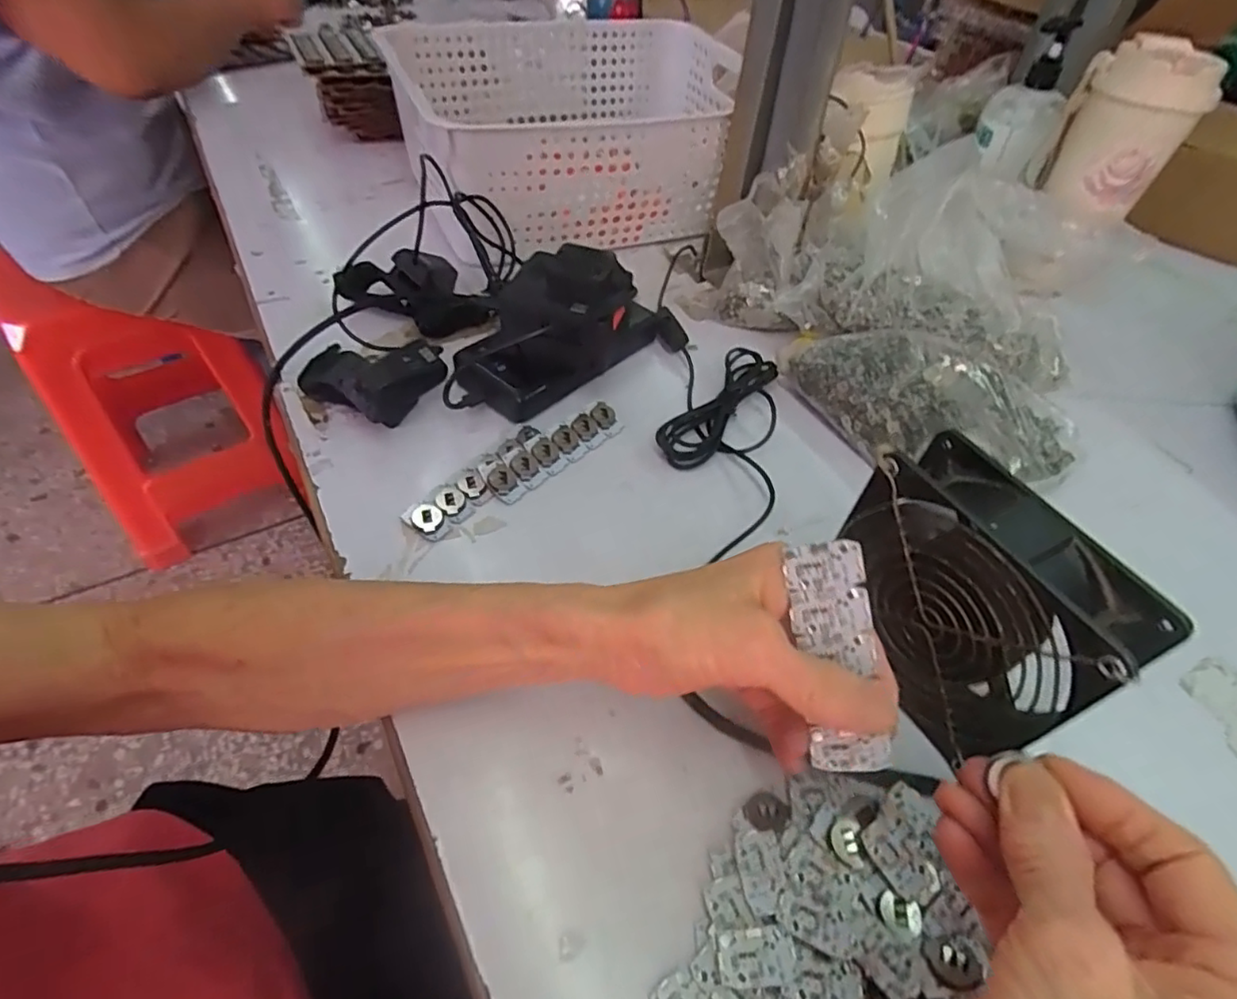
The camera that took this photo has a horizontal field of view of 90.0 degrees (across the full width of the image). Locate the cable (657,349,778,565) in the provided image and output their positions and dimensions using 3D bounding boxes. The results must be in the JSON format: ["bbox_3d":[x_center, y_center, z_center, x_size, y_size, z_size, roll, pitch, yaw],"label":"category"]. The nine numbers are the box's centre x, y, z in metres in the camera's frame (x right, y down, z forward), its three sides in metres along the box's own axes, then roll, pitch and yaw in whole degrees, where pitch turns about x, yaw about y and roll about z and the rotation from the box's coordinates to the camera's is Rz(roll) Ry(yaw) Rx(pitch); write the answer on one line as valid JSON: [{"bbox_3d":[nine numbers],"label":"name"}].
[{"bbox_3d":[0.083,-0.063,0.443,0.062,0.016,0.132,29,52,19],"label":"cable"}]

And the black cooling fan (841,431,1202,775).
[{"bbox_3d":[0.155,0.051,0.285,0.047,0.117,0.112,-17,53,-20],"label":"black cooling fan"}]

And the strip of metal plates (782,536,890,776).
[{"bbox_3d":[0.085,0.061,0.241,0.029,0.004,0.089,-9,90,16],"label":"strip of metal plates"}]

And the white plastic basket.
[{"bbox_3d":[-0.015,-0.377,0.636,0.401,0.119,0.280,-16,53,-19],"label":"white plastic basket"}]

